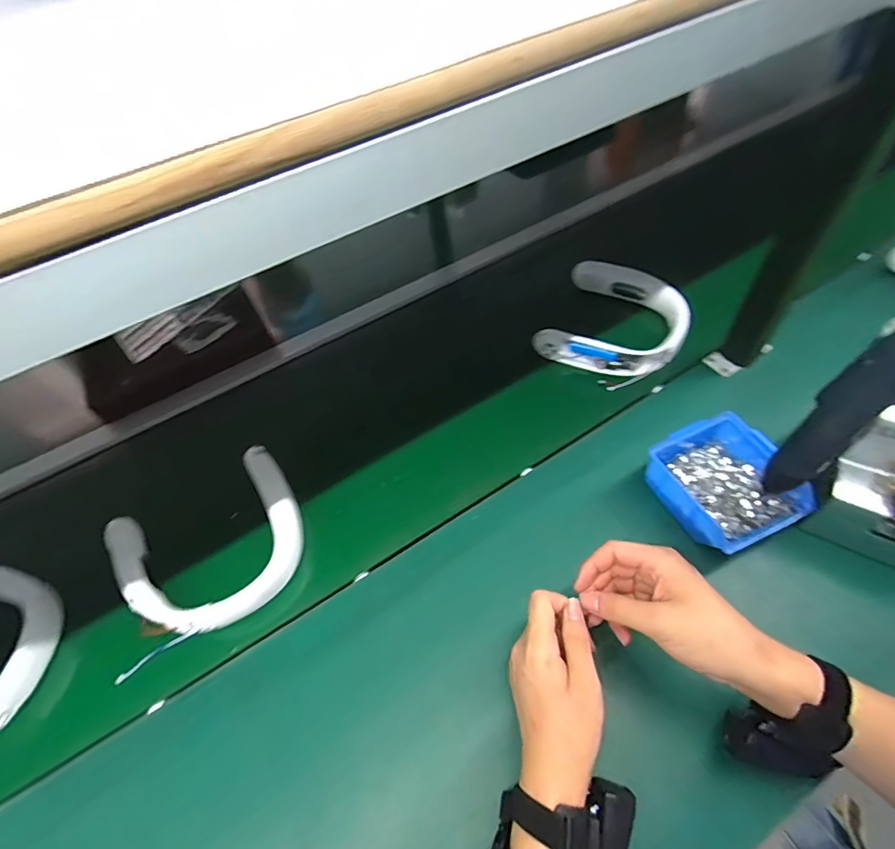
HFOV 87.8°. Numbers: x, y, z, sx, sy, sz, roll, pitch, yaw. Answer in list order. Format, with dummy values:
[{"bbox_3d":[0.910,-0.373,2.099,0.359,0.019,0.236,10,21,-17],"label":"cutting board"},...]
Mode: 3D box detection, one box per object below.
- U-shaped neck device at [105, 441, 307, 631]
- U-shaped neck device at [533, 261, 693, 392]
[{"bbox_3d":[-0.284,0.143,0.571,0.209,0.047,0.196,-32,58,-17],"label":"U-shaped neck device"},{"bbox_3d":[0.262,-0.161,0.743,0.212,0.065,0.214,28,61,23],"label":"U-shaped neck device"}]

